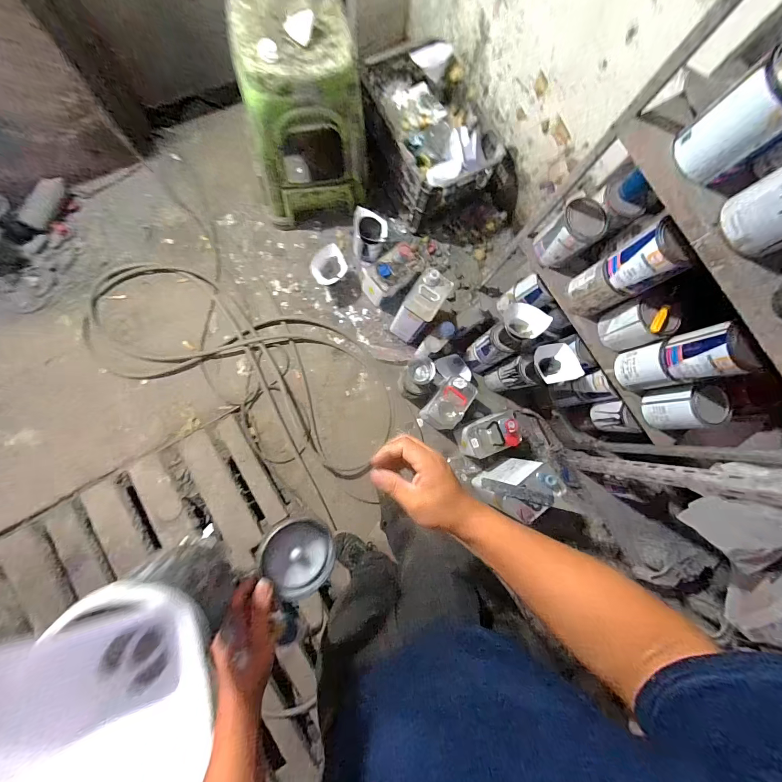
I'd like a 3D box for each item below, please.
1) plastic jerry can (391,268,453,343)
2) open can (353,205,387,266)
[{"bbox_3d":[0.104,-0.287,1.151,0.102,0.244,0.178,36,80,-2],"label":"plastic jerry can"},{"bbox_3d":[-0.077,-0.551,1.204,0.114,0.139,0.116,1,83,-7],"label":"open can"}]

